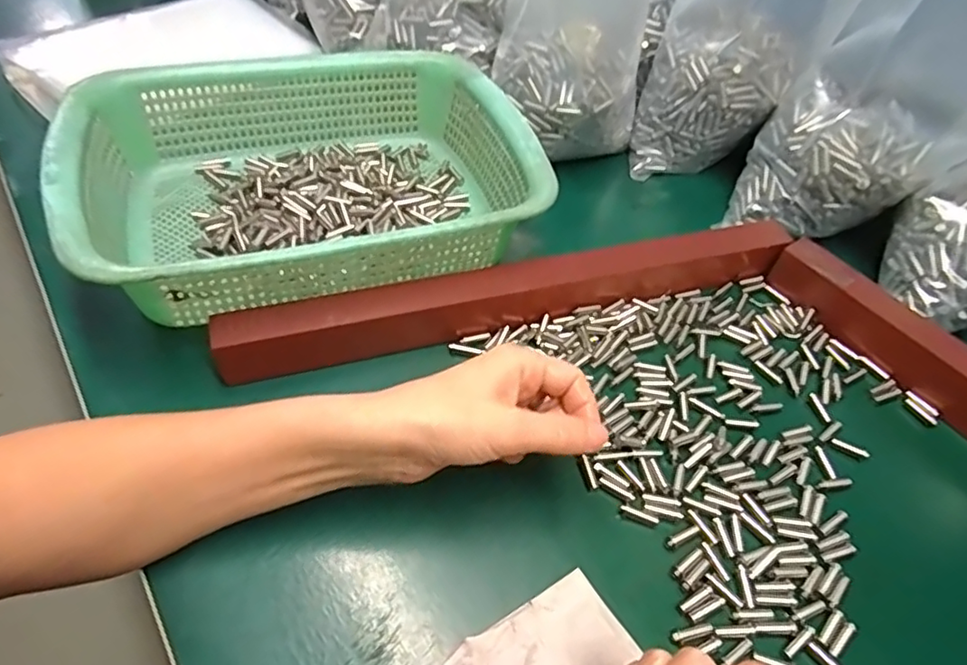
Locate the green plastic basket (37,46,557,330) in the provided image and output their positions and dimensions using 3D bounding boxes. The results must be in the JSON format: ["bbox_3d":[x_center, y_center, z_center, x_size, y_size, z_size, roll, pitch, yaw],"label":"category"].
[{"bbox_3d":[-0.116,-0.115,0.415,0.288,0.076,0.219,-16,55,-16],"label":"green plastic basket"}]

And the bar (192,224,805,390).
[{"bbox_3d":[0.029,-0.026,0.398,0.382,0.041,0.028,-12,54,-14],"label":"bar"}]

